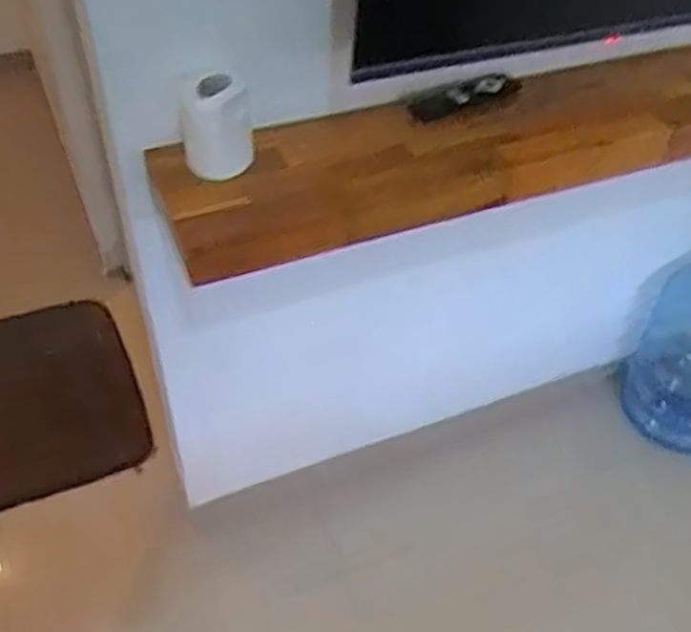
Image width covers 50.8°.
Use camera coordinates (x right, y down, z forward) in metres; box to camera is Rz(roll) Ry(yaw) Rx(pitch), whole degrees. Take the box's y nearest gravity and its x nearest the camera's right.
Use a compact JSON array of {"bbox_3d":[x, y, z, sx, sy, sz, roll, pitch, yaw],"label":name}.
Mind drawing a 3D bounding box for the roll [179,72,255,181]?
[{"bbox_3d":[-0.151,-0.222,0.852,0.073,0.114,0.085,-8,44,-12],"label":"roll"}]

